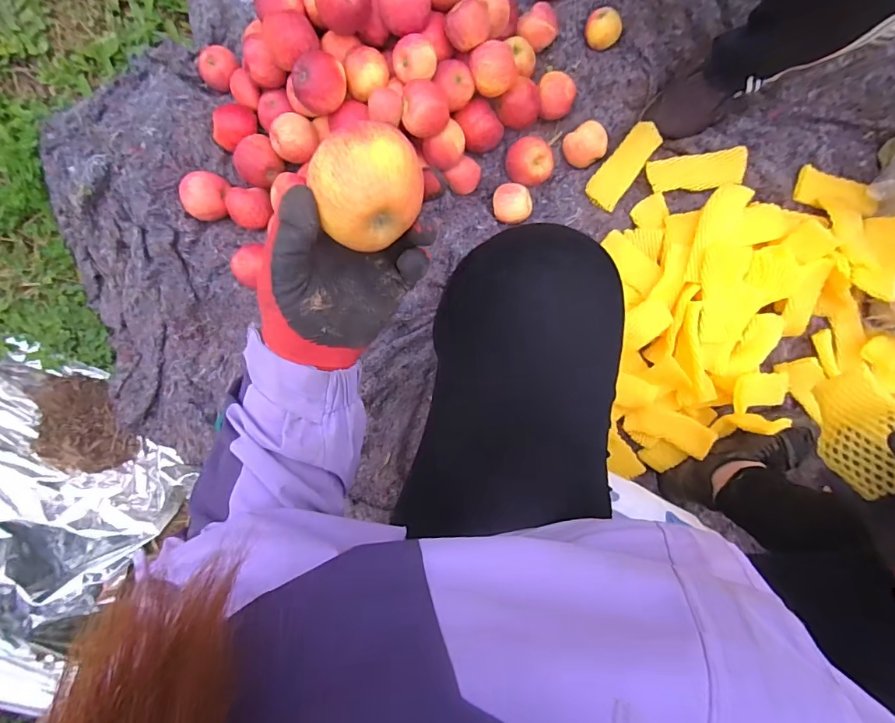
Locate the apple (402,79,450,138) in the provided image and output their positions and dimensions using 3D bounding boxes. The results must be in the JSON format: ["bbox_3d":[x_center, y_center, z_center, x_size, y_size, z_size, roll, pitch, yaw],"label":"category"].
[{"bbox_3d":[-0.035,-0.402,0.742,0.075,0.063,0.075,-1,92,2],"label":"apple"}]

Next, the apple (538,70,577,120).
[{"bbox_3d":[0.194,-0.474,0.841,0.066,0.061,0.072,0,92,2],"label":"apple"}]

